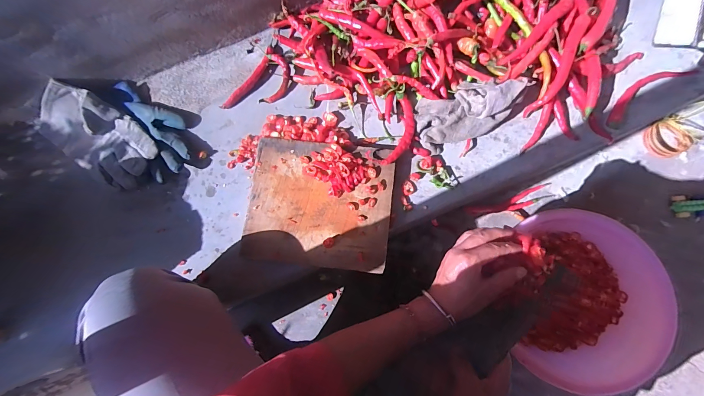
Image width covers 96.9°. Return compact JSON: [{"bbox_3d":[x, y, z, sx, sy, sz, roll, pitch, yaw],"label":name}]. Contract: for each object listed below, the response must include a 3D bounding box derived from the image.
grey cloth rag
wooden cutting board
[{"bbox_3d":[0.197,-0.153,0.527,0.176,0.050,0.093,-22,79,14],"label":"grey cloth rag"},{"bbox_3d":[-0.054,0.010,0.523,0.233,0.027,0.202,6,76,6],"label":"wooden cutting board"}]

